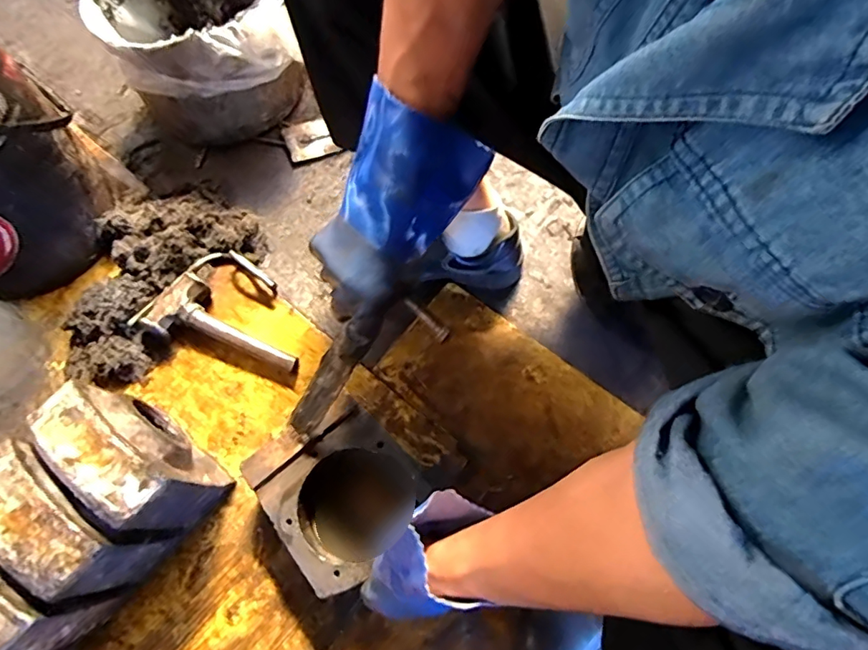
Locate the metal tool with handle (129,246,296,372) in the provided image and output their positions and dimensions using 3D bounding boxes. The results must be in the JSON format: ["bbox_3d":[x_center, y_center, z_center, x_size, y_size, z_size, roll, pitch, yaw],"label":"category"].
[{"bbox_3d":[-0.287,-0.031,0.708,0.236,0.047,0.154,13,67,8],"label":"metal tool with handle"}]

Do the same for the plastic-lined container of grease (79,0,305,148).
[{"bbox_3d":[-0.365,-0.480,0.825,0.300,0.213,0.364,-27,68,-9],"label":"plastic-lined container of grease"}]

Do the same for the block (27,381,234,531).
[{"bbox_3d":[-0.327,0.147,0.564,0.158,0.189,0.085,41,74,18],"label":"block"}]

